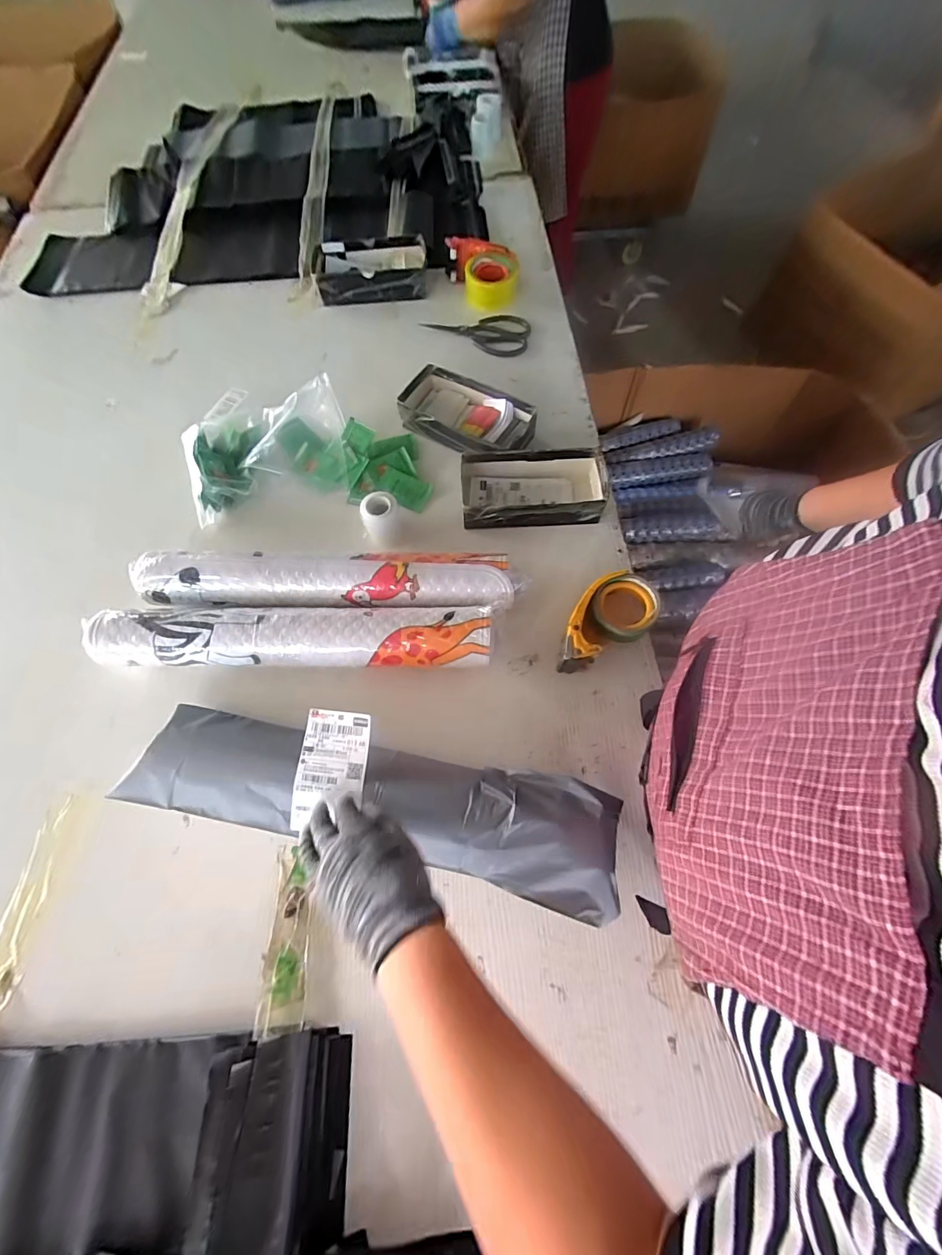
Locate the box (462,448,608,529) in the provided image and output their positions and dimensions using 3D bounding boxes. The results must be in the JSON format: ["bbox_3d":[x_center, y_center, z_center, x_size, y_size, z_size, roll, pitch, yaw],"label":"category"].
[{"bbox_3d":[0.094,-0.214,0.678,0.217,0.055,0.119,-2,66,1],"label":"box"}]

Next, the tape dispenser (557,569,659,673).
[{"bbox_3d":[0.174,-0.007,0.594,0.158,0.077,0.088,-29,69,-11],"label":"tape dispenser"}]

